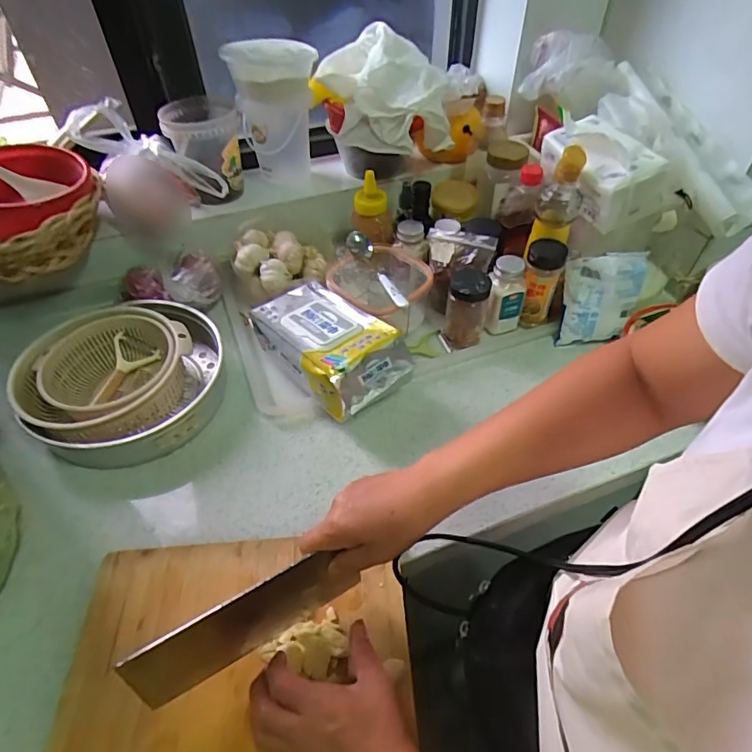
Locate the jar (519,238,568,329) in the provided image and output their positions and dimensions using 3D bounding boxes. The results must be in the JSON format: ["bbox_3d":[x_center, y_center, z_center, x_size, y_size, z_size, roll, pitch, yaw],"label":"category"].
[{"bbox_3d":[0.246,-0.139,0.742,0.052,0.126,0.062,15,50,13],"label":"jar"}]

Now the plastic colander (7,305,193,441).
[{"bbox_3d":[-0.353,0.006,0.655,0.193,0.083,0.212,32,56,25],"label":"plastic colander"}]

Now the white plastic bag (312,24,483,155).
[{"bbox_3d":[0.030,-0.451,0.781,0.252,0.127,0.165,-3,49,-3],"label":"white plastic bag"}]

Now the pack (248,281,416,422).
[{"bbox_3d":[-0.069,-0.038,0.677,0.115,0.107,0.239,-33,57,-26],"label":"pack"}]

